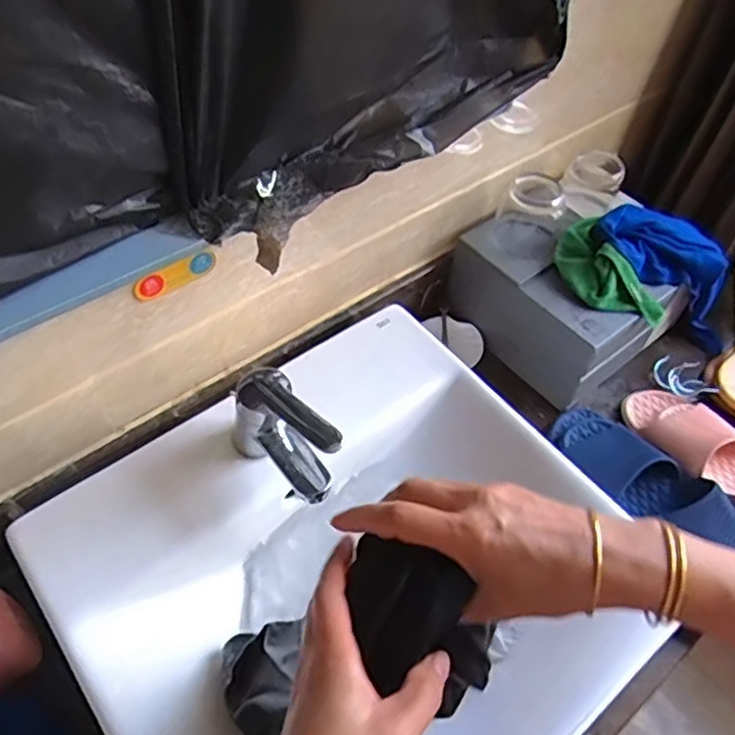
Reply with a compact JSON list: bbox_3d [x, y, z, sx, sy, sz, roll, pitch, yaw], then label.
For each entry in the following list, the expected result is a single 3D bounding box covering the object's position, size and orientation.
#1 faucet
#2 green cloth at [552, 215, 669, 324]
[{"bbox_3d":[-0.073,0.062,0.578,0.045,0.105,0.117,-37,64,-27],"label":"faucet"},{"bbox_3d":[0.293,-0.113,0.777,0.090,0.052,0.156,-37,76,-27],"label":"green cloth"}]

